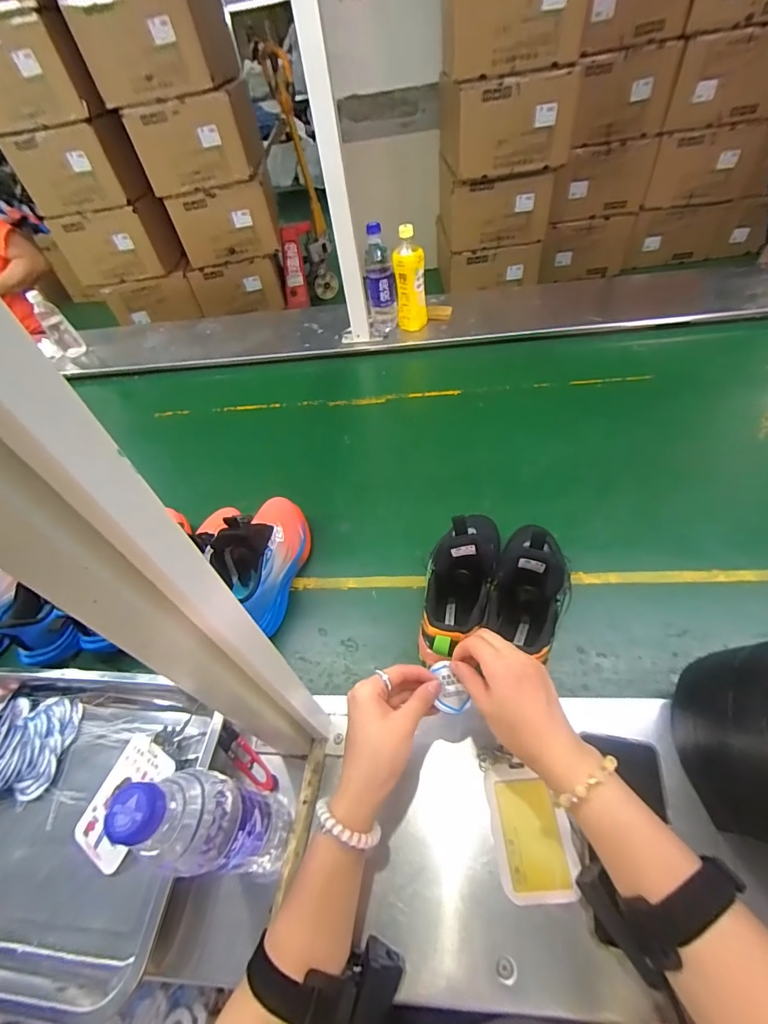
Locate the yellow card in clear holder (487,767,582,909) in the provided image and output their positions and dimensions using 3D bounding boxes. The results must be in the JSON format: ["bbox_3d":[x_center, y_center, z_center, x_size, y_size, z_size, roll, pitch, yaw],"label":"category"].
[{"bbox_3d":[0.137,0.295,0.389,0.067,0.005,0.099,-8,55,7],"label":"yellow card in clear holder"}]

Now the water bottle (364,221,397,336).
[{"bbox_3d":[-0.010,-0.530,0.979,0.068,0.213,0.067,-5,49,4],"label":"water bottle"}]

